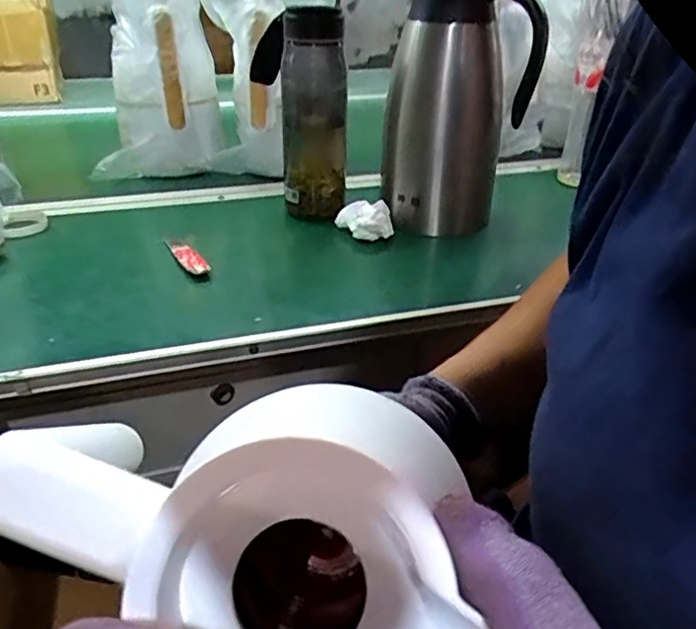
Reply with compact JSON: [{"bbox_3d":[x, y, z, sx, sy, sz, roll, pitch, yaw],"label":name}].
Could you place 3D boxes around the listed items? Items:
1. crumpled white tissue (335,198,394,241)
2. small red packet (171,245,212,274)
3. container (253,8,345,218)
[{"bbox_3d":[0.018,-0.112,0.684,0.045,0.033,0.062,-15,34,-26],"label":"crumpled white tissue"},{"bbox_3d":[-0.164,-0.059,0.619,0.021,0.005,0.074,-19,36,-30],"label":"small red packet"},{"bbox_3d":[-0.056,-0.241,0.714,0.108,0.222,0.095,-1,31,-4],"label":"container"}]

